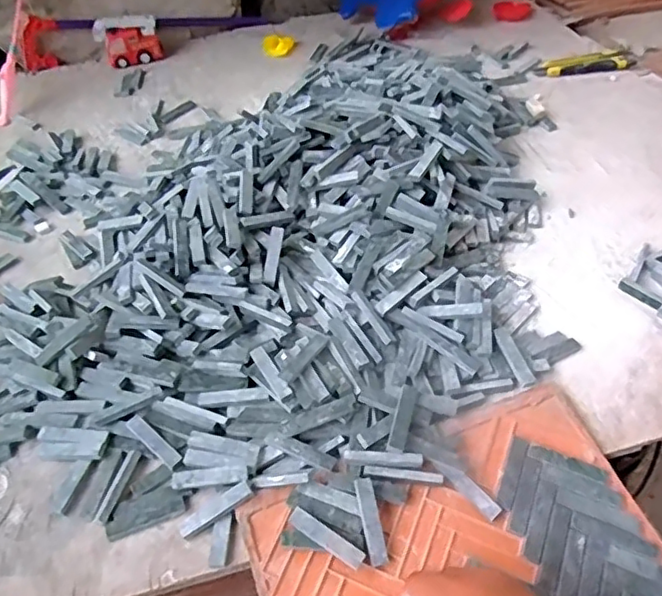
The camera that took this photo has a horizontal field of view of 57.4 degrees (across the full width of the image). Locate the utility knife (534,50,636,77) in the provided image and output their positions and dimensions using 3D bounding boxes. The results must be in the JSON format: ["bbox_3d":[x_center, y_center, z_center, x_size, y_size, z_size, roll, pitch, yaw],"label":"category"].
[{"bbox_3d":[0.366,-0.341,0.877,0.137,0.024,0.037,-2,47,2],"label":"utility knife"}]

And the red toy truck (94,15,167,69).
[{"bbox_3d":[-0.320,-0.406,0.956,0.100,0.060,0.045,-10,47,-5],"label":"red toy truck"}]

